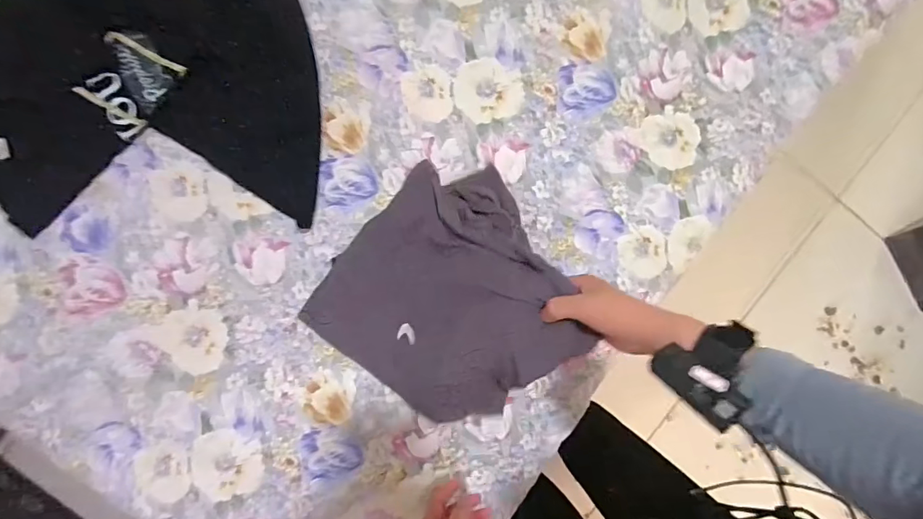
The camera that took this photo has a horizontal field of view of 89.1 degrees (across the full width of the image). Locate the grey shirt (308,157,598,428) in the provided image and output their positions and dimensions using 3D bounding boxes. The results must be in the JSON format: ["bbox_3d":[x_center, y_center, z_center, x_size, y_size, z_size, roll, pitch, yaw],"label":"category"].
[{"bbox_3d":[-0.017,0.040,0.562,0.279,0.202,0.300,0,89,-4],"label":"grey shirt"}]

